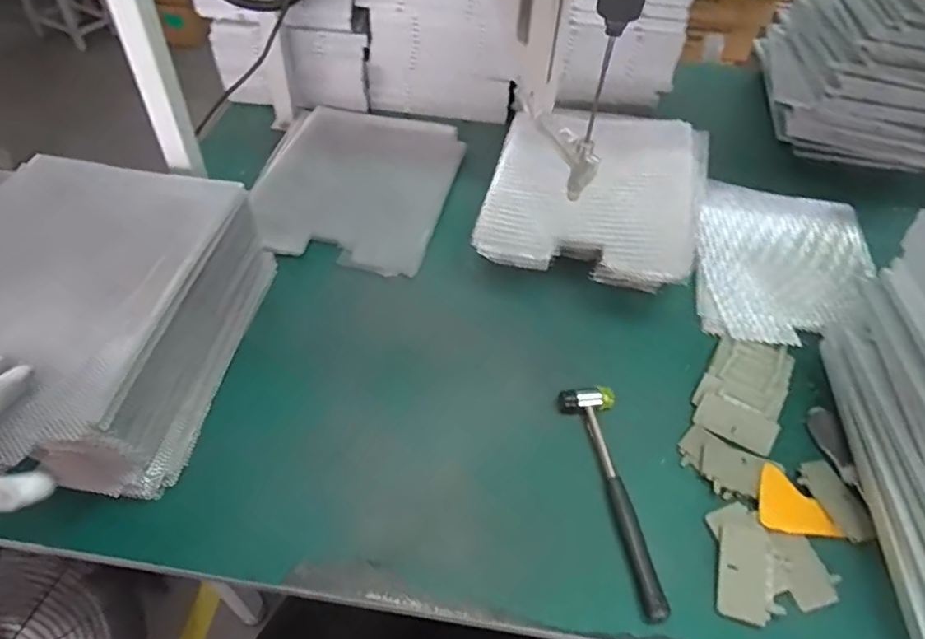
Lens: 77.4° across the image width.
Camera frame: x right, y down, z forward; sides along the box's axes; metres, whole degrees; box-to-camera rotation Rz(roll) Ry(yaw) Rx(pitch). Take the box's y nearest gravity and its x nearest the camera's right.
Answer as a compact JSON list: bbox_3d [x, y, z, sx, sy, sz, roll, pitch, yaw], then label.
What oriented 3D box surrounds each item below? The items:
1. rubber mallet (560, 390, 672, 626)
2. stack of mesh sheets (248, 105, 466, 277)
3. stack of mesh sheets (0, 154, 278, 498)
[{"bbox_3d":[0.170,0.176,0.600,0.059,0.031,0.241,-9,50,-12],"label":"rubber mallet"},{"bbox_3d":[-0.165,-0.222,0.914,0.290,0.030,0.374,11,49,5],"label":"stack of mesh sheets"},{"bbox_3d":[-0.398,-0.004,0.606,0.281,0.151,0.355,12,49,6],"label":"stack of mesh sheets"}]

